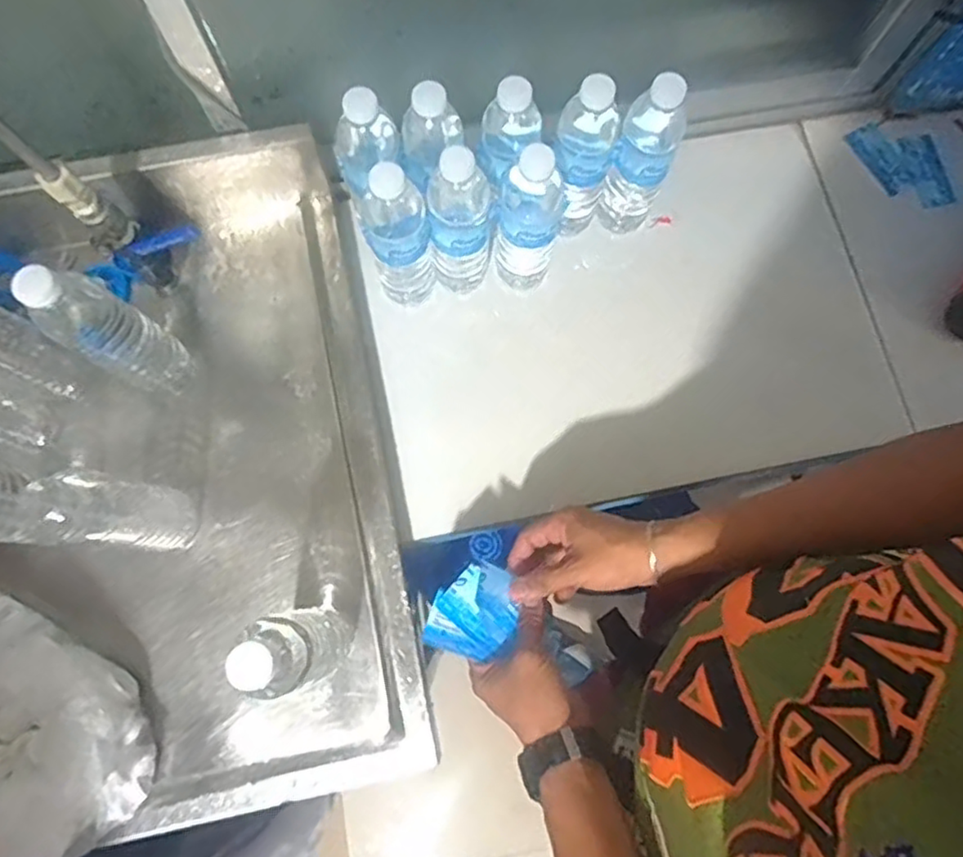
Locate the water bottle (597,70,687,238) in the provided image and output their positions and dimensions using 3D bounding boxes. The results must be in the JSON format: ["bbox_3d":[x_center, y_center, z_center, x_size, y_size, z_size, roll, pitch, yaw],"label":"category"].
[{"bbox_3d":[0.169,-0.283,0.699,0.059,0.211,0.052,24,76,5],"label":"water bottle"}]

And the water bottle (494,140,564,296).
[{"bbox_3d":[0.048,-0.217,0.679,0.064,0.198,0.070,10,75,1],"label":"water bottle"}]

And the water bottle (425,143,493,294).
[{"bbox_3d":[-0.021,-0.208,0.673,0.063,0.196,0.060,4,75,0],"label":"water bottle"}]

